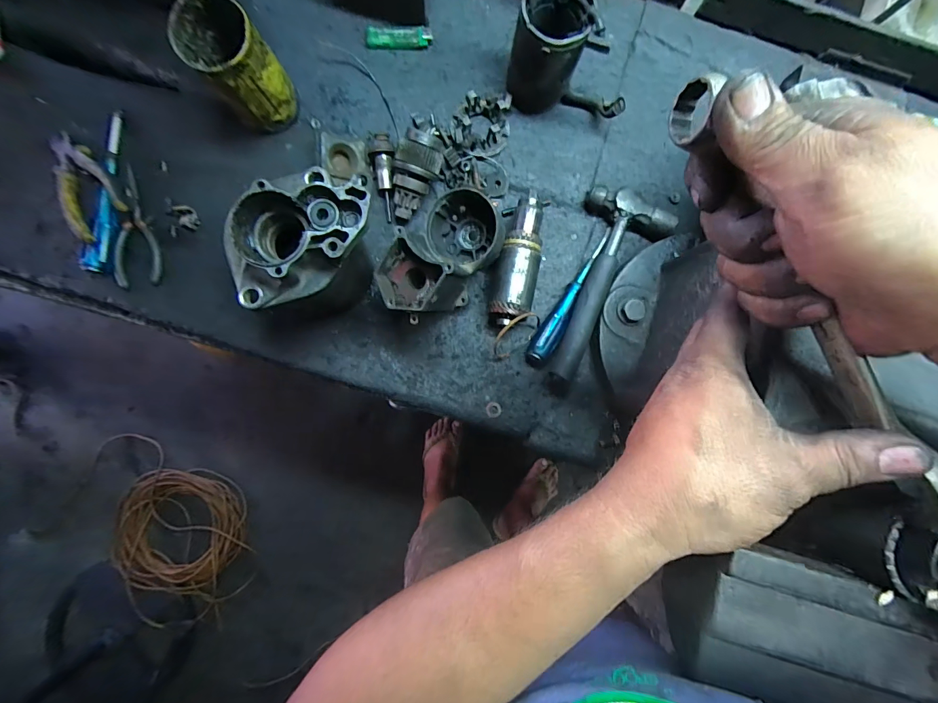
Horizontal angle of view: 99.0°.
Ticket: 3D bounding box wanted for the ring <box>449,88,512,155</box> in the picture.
[{"bbox_3d":[0.014,-0.269,0.475,0.073,0.030,0.066,-4,87,-3],"label":"ring"}]

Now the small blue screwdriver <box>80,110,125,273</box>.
[{"bbox_3d":[-0.420,-0.188,0.462,0.022,0.030,0.192,4,87,-2],"label":"small blue screwdriver"}]

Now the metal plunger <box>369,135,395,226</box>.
[{"bbox_3d":[-0.099,-0.204,0.472,0.028,0.021,0.094,-6,103,-2],"label":"metal plunger"}]

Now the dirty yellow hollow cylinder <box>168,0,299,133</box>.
[{"bbox_3d":[-0.241,-0.298,0.428,0.076,0.120,0.080,0,87,-3],"label":"dirty yellow hollow cylinder"}]

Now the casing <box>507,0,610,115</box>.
[{"bbox_3d":[0.087,-0.324,0.437,0.076,0.117,0.082,-14,88,-3],"label":"casing"}]

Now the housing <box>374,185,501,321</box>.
[{"bbox_3d":[-0.026,-0.100,0.431,0.085,0.113,0.155,35,86,0],"label":"housing"}]

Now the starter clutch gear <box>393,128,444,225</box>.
[{"bbox_3d":[-0.063,-0.201,0.470,0.048,0.055,0.101,25,114,-1],"label":"starter clutch gear"}]

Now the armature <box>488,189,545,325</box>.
[{"bbox_3d":[0.058,-0.109,0.464,0.055,0.048,0.161,8,87,-2],"label":"armature"}]

